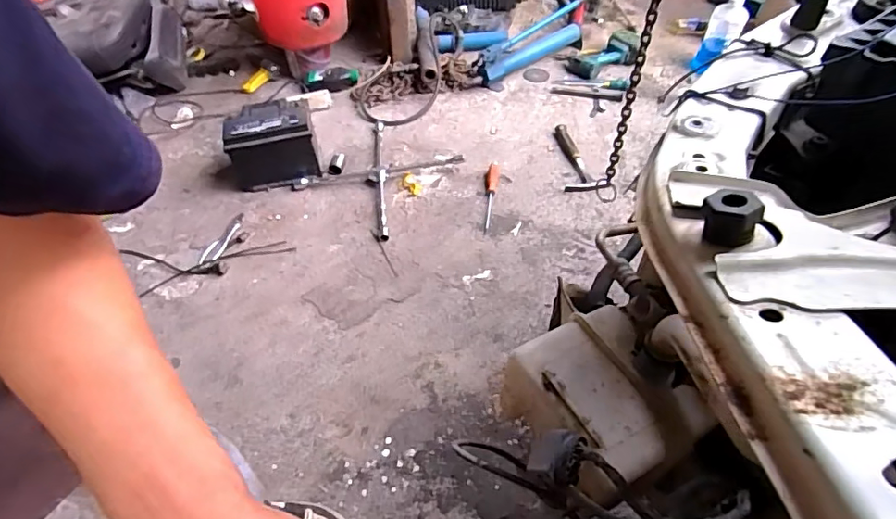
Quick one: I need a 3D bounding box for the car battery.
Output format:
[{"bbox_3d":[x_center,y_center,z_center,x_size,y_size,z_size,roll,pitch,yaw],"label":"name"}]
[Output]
[{"bbox_3d":[-0.536,-0.344,1.610,0.272,0.206,0.195,-13,50,-8],"label":"car battery"}]

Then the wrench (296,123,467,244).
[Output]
[{"bbox_3d":[-0.208,-0.266,1.640,0.394,0.034,0.419,28,56,24],"label":"wrench"}]

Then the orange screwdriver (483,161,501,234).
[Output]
[{"bbox_3d":[0.123,-0.191,1.552,0.041,0.029,0.285,5,50,7],"label":"orange screwdriver"}]

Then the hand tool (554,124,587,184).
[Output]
[{"bbox_3d":[0.391,-0.338,1.671,0.037,0.026,0.282,-9,50,-5],"label":"hand tool"}]

